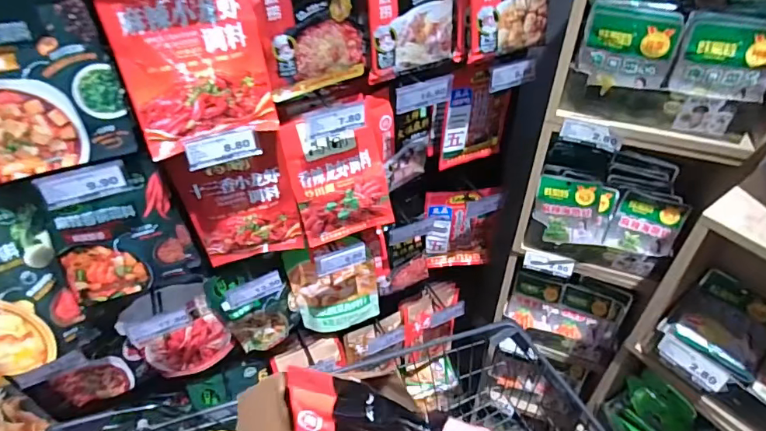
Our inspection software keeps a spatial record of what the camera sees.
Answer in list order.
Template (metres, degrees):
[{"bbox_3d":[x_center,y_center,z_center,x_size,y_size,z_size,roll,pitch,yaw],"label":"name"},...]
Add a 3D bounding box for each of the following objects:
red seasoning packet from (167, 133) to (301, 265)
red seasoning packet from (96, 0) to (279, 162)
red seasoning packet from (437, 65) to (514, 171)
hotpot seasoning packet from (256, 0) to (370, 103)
[{"bbox_3d":[-0.238,-0.016,0.807,0.172,0.233,0.020,-12,43,-11],"label":"red seasoning packet"},{"bbox_3d":[-0.239,-0.213,0.594,0.173,0.234,0.064,-20,45,-20],"label":"red seasoning packet"},{"bbox_3d":[0.187,-0.198,0.937,0.151,0.217,0.025,-23,47,-23],"label":"red seasoning packet"},{"bbox_3d":[-0.096,-0.281,0.660,0.164,0.214,0.027,-24,47,-23],"label":"hotpot seasoning packet"}]

